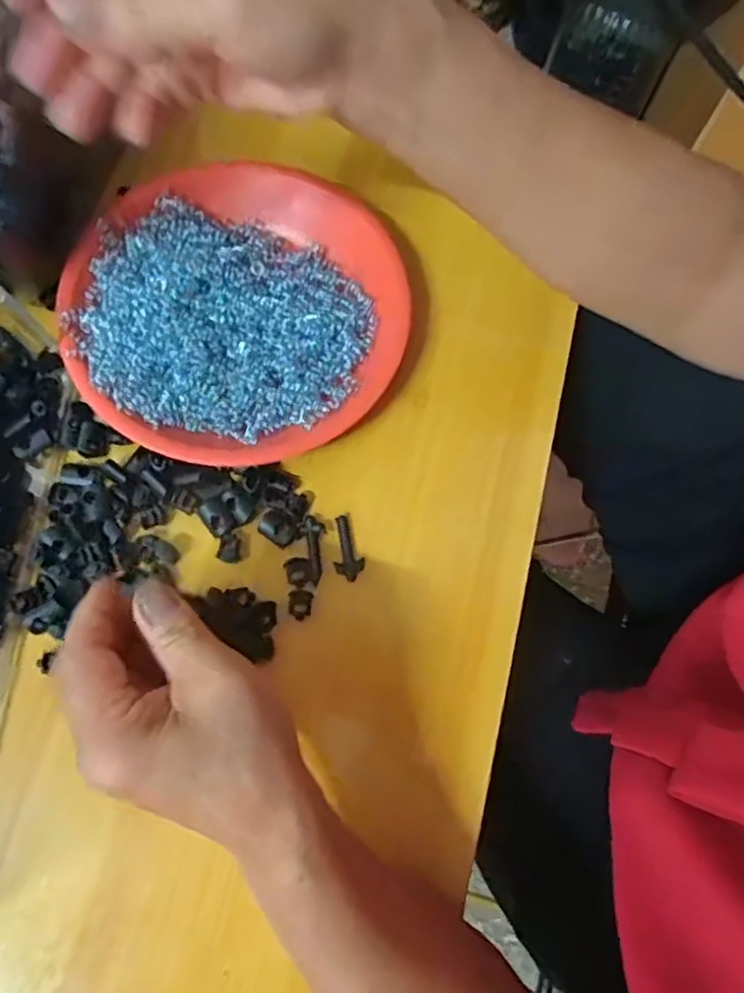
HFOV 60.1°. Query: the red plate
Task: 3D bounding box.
[{"bbox_3d":[-0.076,-0.111,0.372,0.185,0.026,0.191,1,73,-2],"label":"red plate"}]

